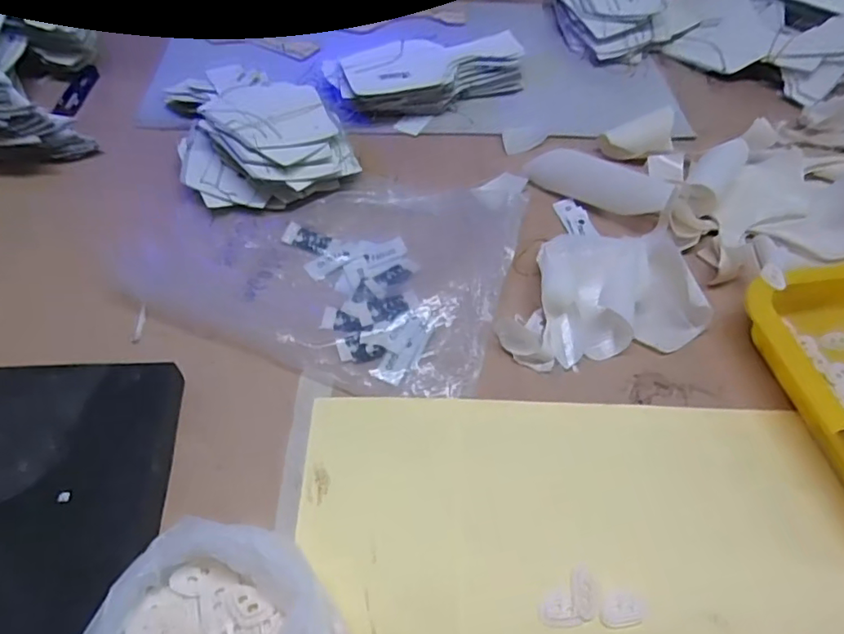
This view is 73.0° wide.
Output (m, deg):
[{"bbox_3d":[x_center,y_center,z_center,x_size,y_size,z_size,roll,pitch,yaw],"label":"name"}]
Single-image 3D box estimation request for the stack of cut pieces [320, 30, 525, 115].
[{"bbox_3d":[0.009,-0.263,0.611,0.217,0.039,0.103,-23,58,-20],"label":"stack of cut pieces"}]

